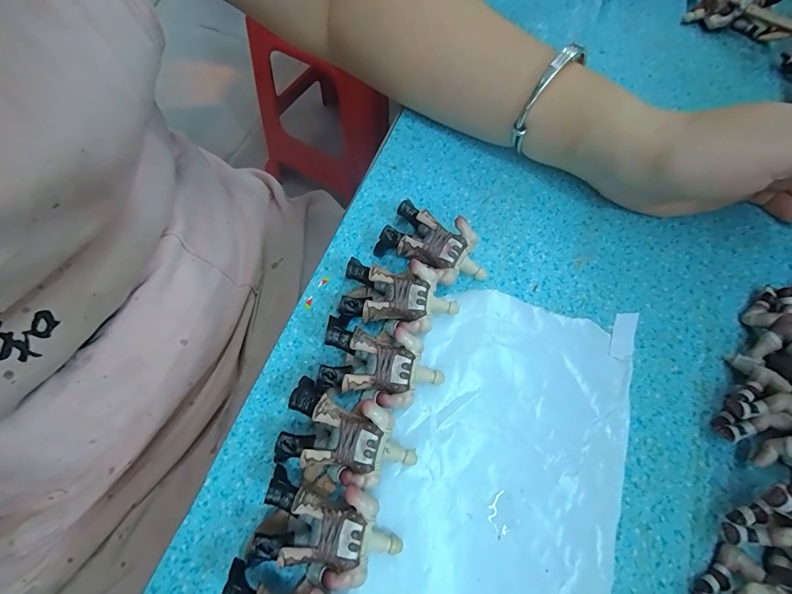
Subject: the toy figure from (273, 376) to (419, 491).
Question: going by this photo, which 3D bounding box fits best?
[{"bbox_3d":[-0.021,0.064,0.181,0.059,0.024,0.034,17,66,7],"label":"toy figure"}]

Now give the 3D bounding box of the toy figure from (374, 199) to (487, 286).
[{"bbox_3d":[0.022,-0.027,0.223,0.058,0.021,0.033,31,69,13],"label":"toy figure"}]

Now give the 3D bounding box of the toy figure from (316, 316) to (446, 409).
[{"bbox_3d":[-0.007,0.034,0.194,0.056,0.024,0.034,8,66,3],"label":"toy figure"}]

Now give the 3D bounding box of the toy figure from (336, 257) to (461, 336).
[{"bbox_3d":[0.002,0.002,0.209,0.058,0.023,0.033,8,66,3],"label":"toy figure"}]

